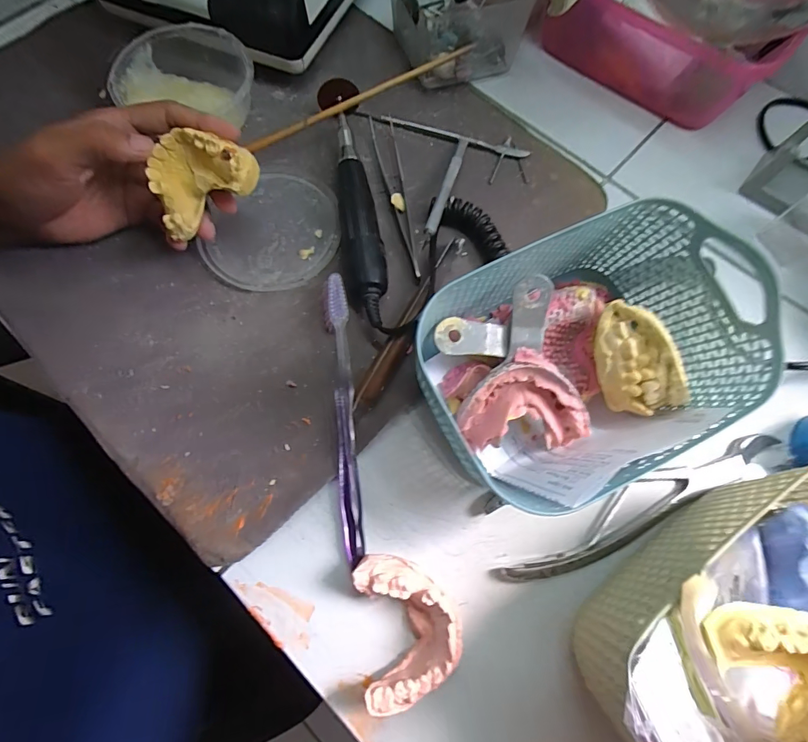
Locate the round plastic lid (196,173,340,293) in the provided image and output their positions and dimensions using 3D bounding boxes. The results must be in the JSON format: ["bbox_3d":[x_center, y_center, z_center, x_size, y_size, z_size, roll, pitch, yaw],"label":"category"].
[{"bbox_3d":[-0.096,-0.105,0.311,0.092,0.011,0.096,0,71,-1],"label":"round plastic lid"}]

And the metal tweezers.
[{"bbox_3d":[-0.007,-0.138,0.327,0.018,0.009,0.146,-9,72,-4],"label":"metal tweezers"}]

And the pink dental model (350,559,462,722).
[{"bbox_3d":[0.003,0.137,0.231,0.051,0.027,0.070,-8,72,-3],"label":"pink dental model"}]

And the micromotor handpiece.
[{"bbox_3d":[-0.030,-0.108,0.305,0.022,0.027,0.161,-9,72,-4],"label":"micromotor handpiece"}]

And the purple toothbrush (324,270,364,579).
[{"bbox_3d":[-0.038,0.024,0.270,0.015,0.018,0.177,-6,71,-3],"label":"purple toothbrush"}]

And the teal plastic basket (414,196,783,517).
[{"bbox_3d":[0.102,-0.006,0.240,0.168,0.089,0.127,-30,74,-10],"label":"teal plastic basket"}]

